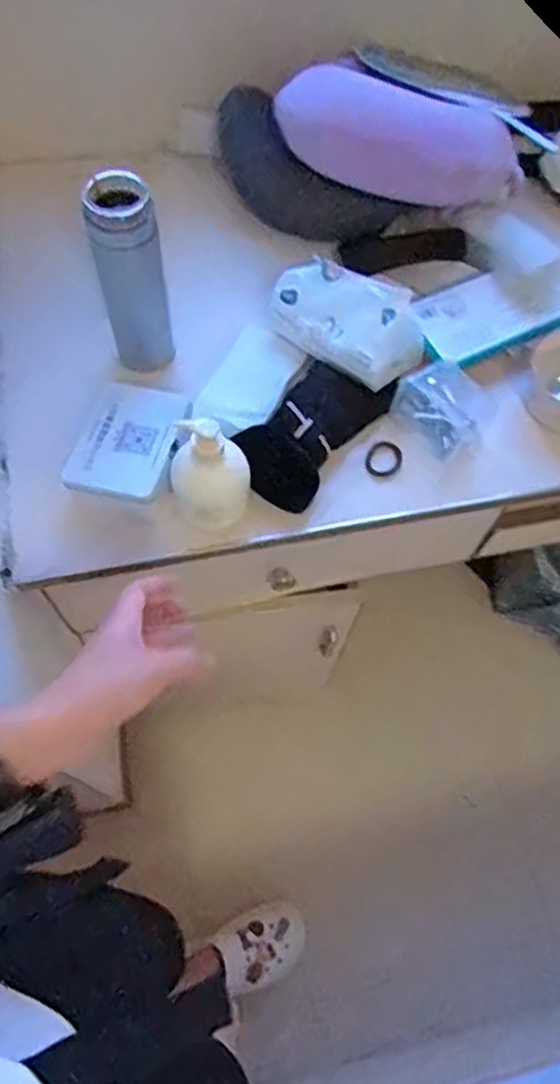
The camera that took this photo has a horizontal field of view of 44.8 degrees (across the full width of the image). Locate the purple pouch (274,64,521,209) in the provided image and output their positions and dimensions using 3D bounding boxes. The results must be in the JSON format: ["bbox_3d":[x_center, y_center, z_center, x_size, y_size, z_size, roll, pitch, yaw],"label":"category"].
[{"bbox_3d":[0.142,-0.474,0.808,0.280,0.110,0.062,10,63,2],"label":"purple pouch"}]

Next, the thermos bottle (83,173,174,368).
[{"bbox_3d":[-0.148,-0.261,0.685,0.065,0.197,0.055,-14,65,-10],"label":"thermos bottle"}]

